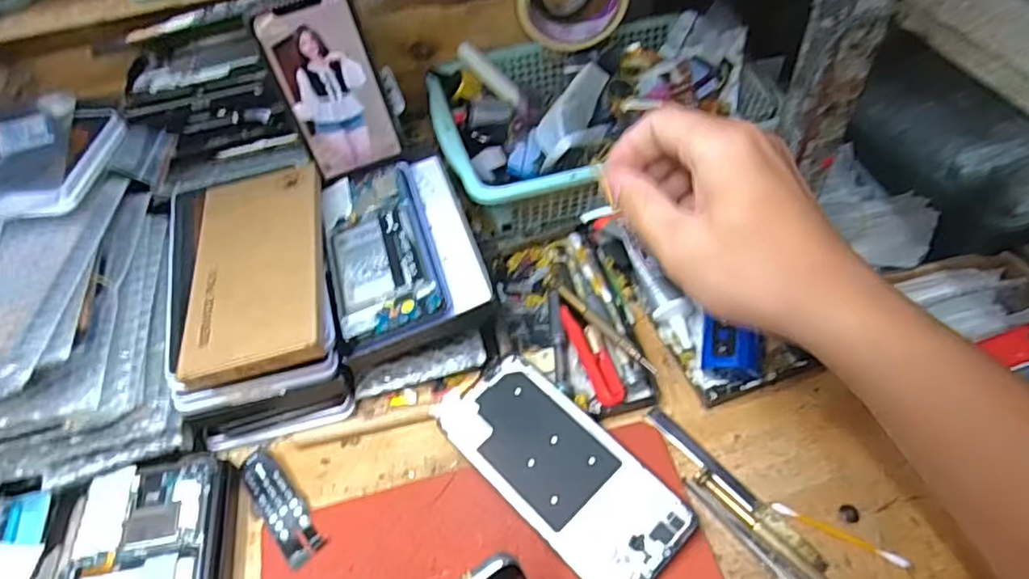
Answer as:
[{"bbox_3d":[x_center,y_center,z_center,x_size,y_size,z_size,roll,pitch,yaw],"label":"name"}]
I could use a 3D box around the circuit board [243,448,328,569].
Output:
[{"bbox_3d":[-0.148,0.136,0.392,0.026,0.005,0.082,-34,56,-20],"label":"circuit board"}]

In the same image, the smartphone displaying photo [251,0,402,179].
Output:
[{"bbox_3d":[-0.137,-0.150,0.463,0.069,0.129,0.007,-22,40,-6],"label":"smartphone displaying photo"}]

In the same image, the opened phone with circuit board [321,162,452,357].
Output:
[{"bbox_3d":[-0.098,-0.034,0.443,0.076,0.016,0.160,-16,51,-8],"label":"opened phone with circuit board"}]

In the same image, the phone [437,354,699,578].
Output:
[{"bbox_3d":[0.028,0.107,0.375,0.073,0.005,0.158,-38,57,-23],"label":"phone"}]

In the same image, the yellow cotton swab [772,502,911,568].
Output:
[{"bbox_3d":[0.187,0.140,0.356,0.072,0.010,0.007,21,56,21],"label":"yellow cotton swab"}]

